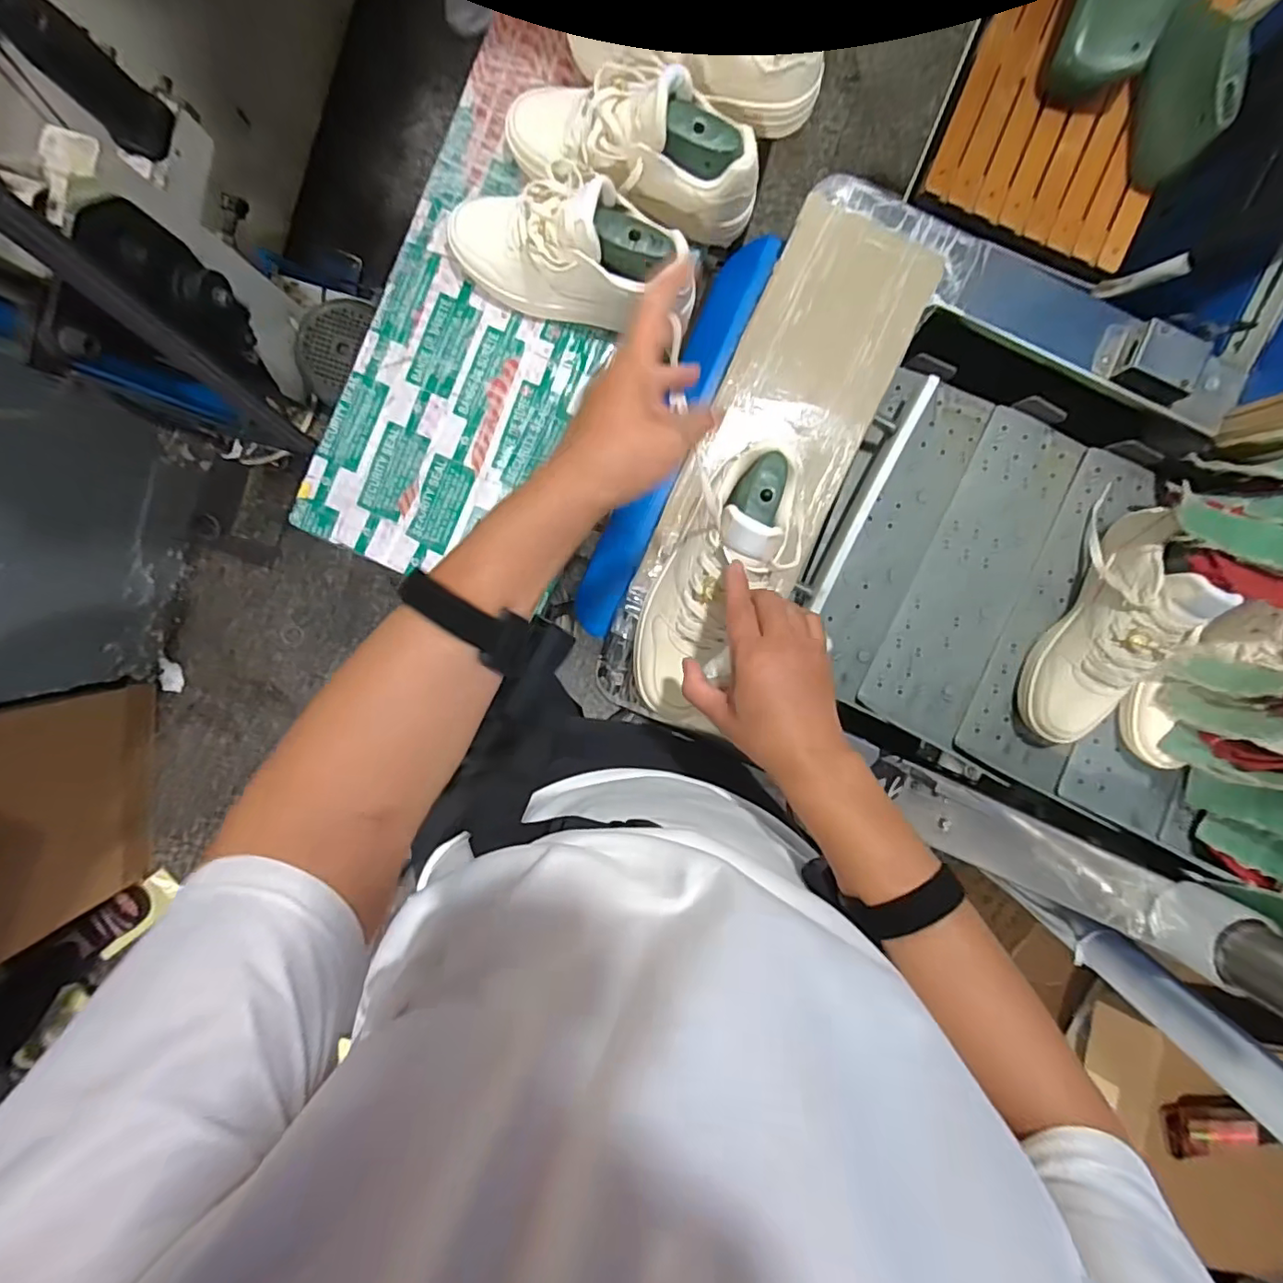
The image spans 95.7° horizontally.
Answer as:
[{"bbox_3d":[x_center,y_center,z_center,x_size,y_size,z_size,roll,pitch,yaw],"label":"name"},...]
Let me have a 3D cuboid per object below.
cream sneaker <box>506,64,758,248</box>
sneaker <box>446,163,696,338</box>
[{"bbox_3d":[-0.014,-0.506,0.585,0.270,0.125,0.104,26,95,-2],"label":"cream sneaker"},{"bbox_3d":[-0.073,-0.415,0.606,0.269,0.140,0.110,18,95,-1],"label":"sneaker"}]

